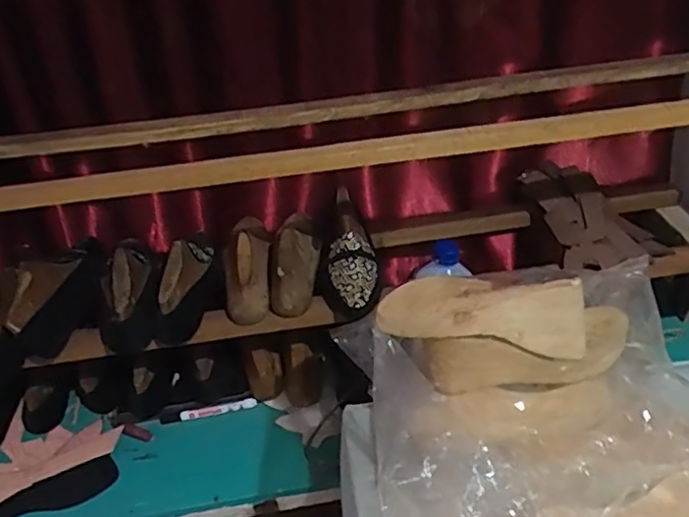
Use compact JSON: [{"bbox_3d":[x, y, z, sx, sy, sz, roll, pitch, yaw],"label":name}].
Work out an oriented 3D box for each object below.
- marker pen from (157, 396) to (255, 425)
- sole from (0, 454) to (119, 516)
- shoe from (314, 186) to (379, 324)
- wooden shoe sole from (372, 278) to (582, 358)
[{"bbox_3d":[-0.212,0.238,0.949,0.146,0.013,0.017,-9,35,-7],"label":"marker pen"},{"bbox_3d":[-0.419,0.330,0.842,0.193,0.007,0.059,-15,41,-20],"label":"sole"},{"bbox_3d":[0.003,-0.010,0.879,0.086,0.081,0.249,-4,35,0],"label":"shoe"},{"bbox_3d":[0.141,0.051,0.595,0.214,0.073,0.068,5,34,-10],"label":"wooden shoe sole"}]

